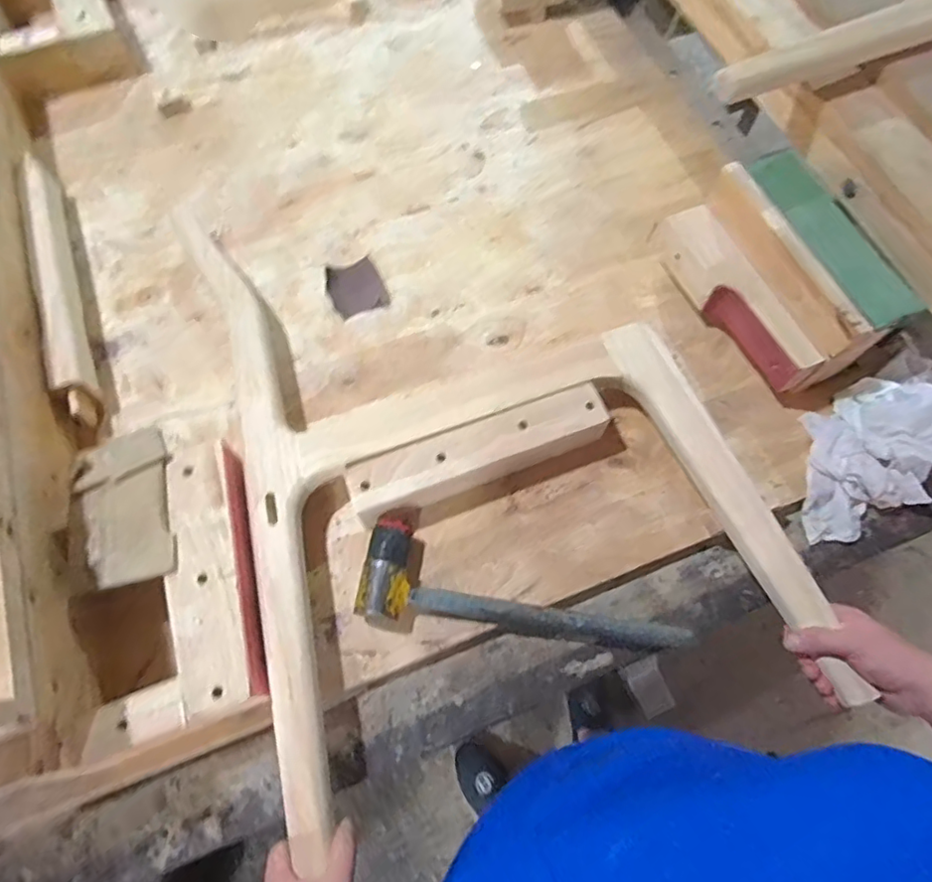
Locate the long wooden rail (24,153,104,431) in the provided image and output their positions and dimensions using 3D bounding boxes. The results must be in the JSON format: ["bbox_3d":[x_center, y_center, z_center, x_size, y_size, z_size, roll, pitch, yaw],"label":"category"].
[{"bbox_3d":[-0.493,-0.188,0.713,0.031,0.066,0.371,-21,70,-9],"label":"long wooden rail"}]

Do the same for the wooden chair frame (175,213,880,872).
[{"bbox_3d":[0.002,-0.022,0.634,0.504,0.056,0.695,-16,69,-7],"label":"wooden chair frame"}]

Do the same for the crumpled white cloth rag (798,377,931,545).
[{"bbox_3d":[0.442,0.012,0.639,0.175,0.098,0.143,-24,70,-10],"label":"crumpled white cloth rag"}]

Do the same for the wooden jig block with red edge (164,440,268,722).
[{"bbox_3d":[-0.241,0.120,0.552,0.071,0.030,0.247,-14,68,-7],"label":"wooden jig block with red edge"}]

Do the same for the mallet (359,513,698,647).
[{"bbox_3d":[0.056,0.150,0.594,0.322,0.053,0.100,6,68,2],"label":"mallet"}]

